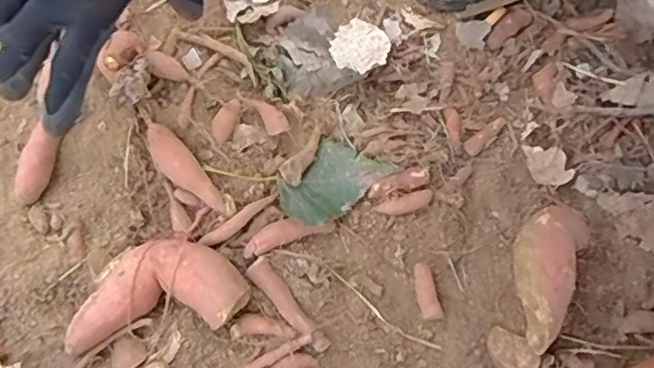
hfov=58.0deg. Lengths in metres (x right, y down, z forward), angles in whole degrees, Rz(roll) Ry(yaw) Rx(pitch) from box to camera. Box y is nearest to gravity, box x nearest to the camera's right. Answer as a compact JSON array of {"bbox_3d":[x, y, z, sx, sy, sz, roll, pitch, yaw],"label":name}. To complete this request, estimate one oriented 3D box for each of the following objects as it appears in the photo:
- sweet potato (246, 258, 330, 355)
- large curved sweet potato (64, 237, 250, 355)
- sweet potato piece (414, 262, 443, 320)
[{"bbox_3d":[-0.027,0.082,0.400,0.016,0.011,0.075,-36,77,-12],"label":"sweet potato"},{"bbox_3d":[-0.113,0.069,0.389,0.116,0.030,0.060,-7,73,-4],"label":"large curved sweet potato"},{"bbox_3d":[0.071,0.077,0.422,0.014,0.009,0.039,-11,73,-6],"label":"sweet potato piece"}]

